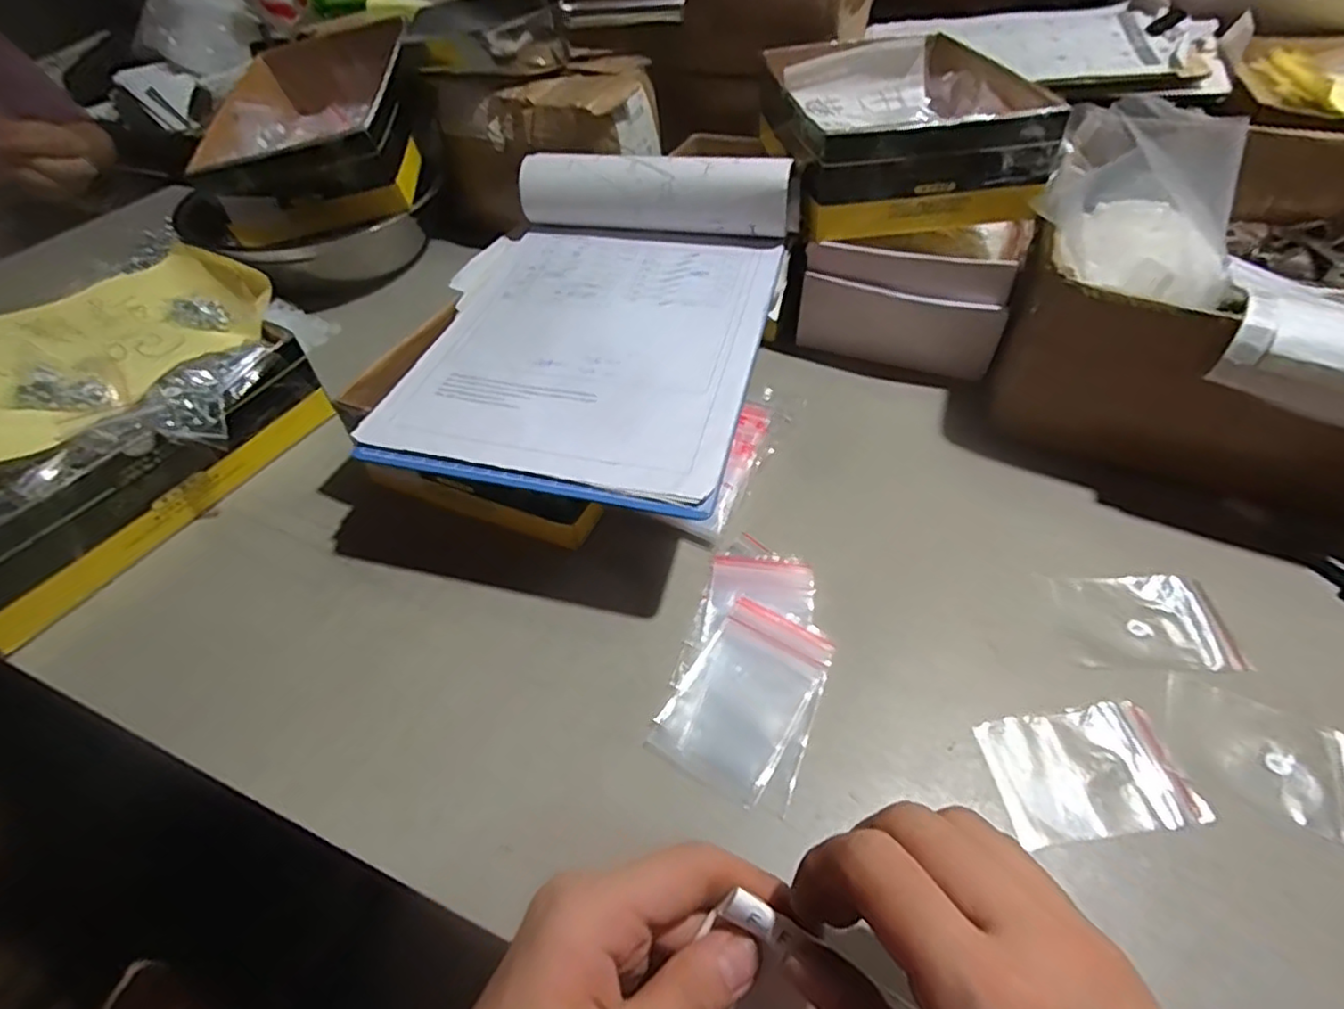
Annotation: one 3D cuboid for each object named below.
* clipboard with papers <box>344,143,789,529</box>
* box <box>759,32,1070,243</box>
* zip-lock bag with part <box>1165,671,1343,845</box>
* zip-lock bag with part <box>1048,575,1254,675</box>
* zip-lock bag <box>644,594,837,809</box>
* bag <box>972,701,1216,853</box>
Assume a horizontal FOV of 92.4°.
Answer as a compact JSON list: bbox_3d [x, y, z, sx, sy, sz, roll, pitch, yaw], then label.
[{"bbox_3d":[-0.057,-0.134,0.422,0.233,0.061,0.294,9,49,11],"label":"clipboard with papers"},{"bbox_3d":[0.182,-0.317,0.539,0.182,0.073,0.253,-5,48,-1],"label":"box"},{"bbox_3d":[0.290,0.121,0.314,0.083,0.005,0.057,23,53,22],"label":"zip-lock bag with part"},{"bbox_3d":[0.267,0.067,0.365,0.087,0.009,0.057,1,48,4],"label":"zip-lock bag with part"},{"bbox_3d":[0.039,0.099,0.342,0.061,0.004,0.104,28,54,21],"label":"zip-lock bag"},{"bbox_3d":[0.200,0.129,0.313,0.089,0.005,0.060,-7,48,-3],"label":"bag"}]

